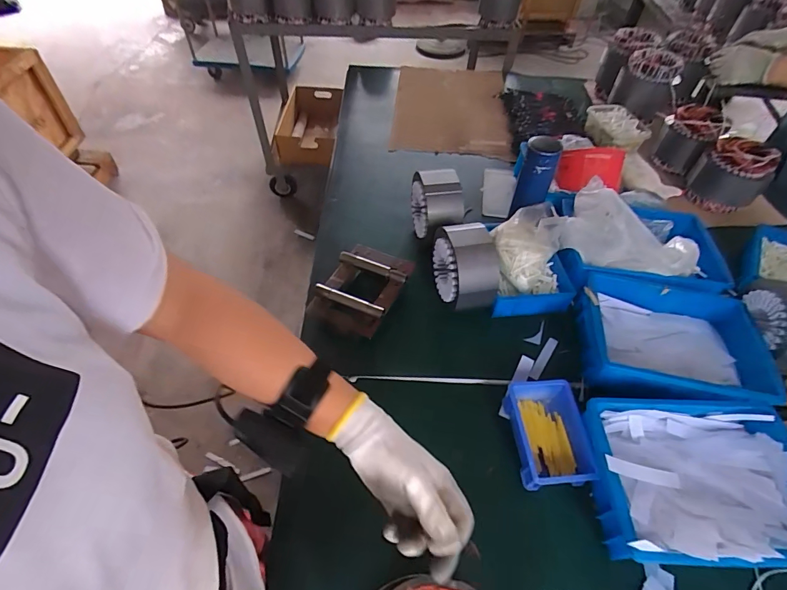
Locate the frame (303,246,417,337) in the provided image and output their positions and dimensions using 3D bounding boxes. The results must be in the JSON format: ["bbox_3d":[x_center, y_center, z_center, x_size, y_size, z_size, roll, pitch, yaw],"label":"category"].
[{"bbox_3d":[-0.056,-0.021,0.772,0.135,0.031,0.194,22,54,16],"label":"frame"}]

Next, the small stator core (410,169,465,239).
[{"bbox_3d":[0.086,-0.178,0.836,0.094,0.120,0.146,-3,51,-4],"label":"small stator core"}]

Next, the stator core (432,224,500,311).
[{"bbox_3d":[0.124,-0.052,0.741,0.082,0.126,0.149,-11,52,-10],"label":"stator core"}]

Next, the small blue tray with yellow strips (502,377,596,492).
[{"bbox_3d":[0.231,0.209,0.619,0.101,0.061,0.145,-2,51,-3],"label":"small blue tray with yellow strips"}]

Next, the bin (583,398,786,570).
[{"bbox_3d":[0.411,0.252,0.566,0.284,0.089,0.206,1,51,0],"label":"bin"}]

